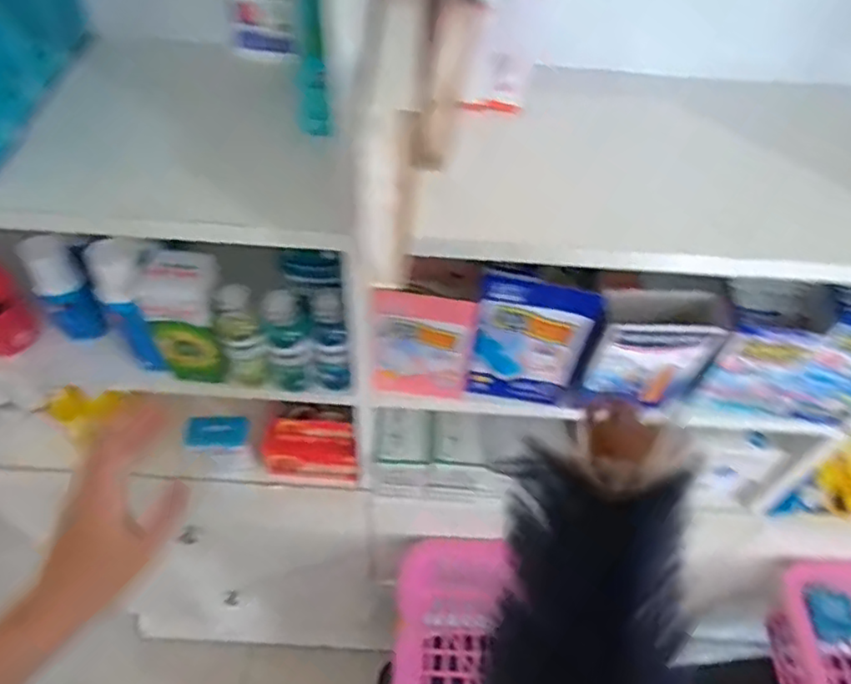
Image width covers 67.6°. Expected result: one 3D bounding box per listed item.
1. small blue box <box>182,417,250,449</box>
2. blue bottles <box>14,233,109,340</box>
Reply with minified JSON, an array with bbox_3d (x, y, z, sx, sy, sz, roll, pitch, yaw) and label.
[{"bbox_3d":[-0.247,0.107,0.754,0.075,0.038,0.012,2,15,-4],"label":"small blue box"},{"bbox_3d":[-0.347,-0.050,0.612,0.040,0.116,0.028,-25,57,-21],"label":"blue bottles"}]

